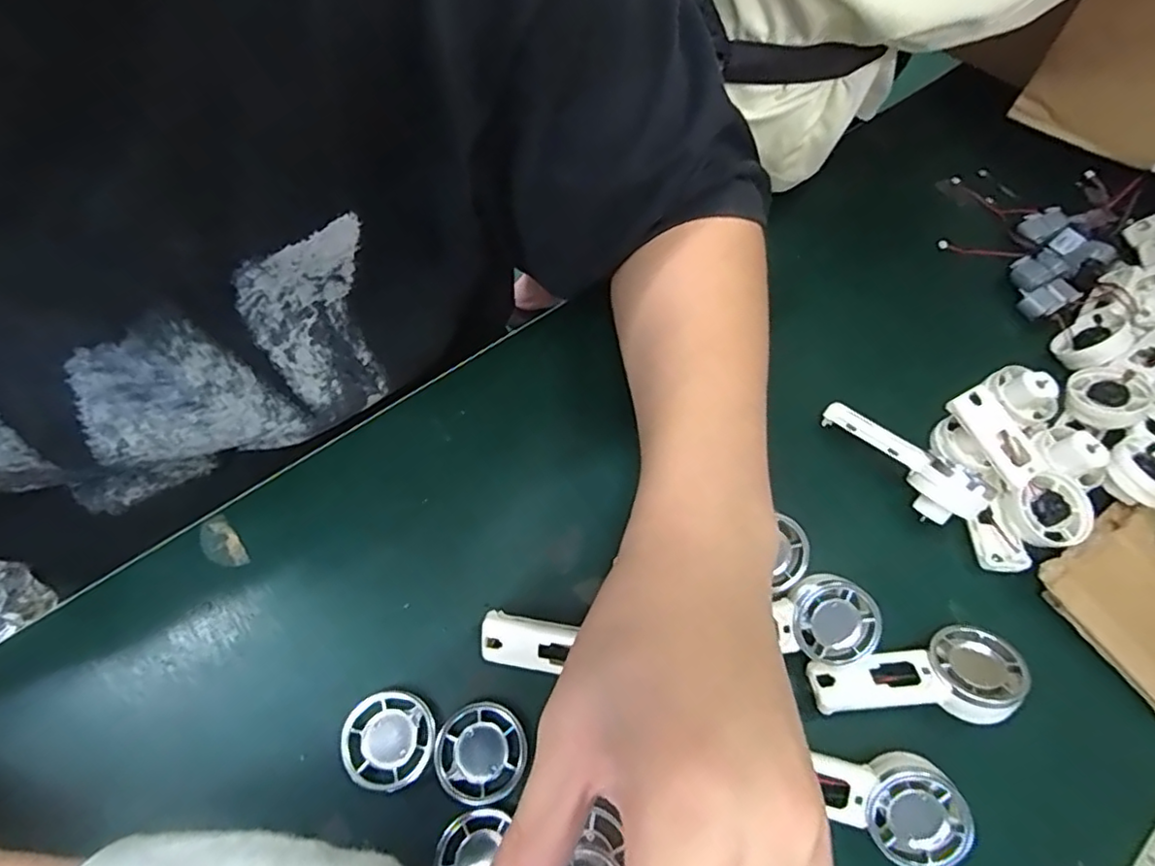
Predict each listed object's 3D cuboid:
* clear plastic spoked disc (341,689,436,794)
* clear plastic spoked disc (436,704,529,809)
[{"bbox_3d":[-0.082,0.133,0.268,0.038,0.010,0.038,3,65,-6],"label":"clear plastic spoked disc"},{"bbox_3d":[-0.042,0.138,0.266,0.037,0.004,0.038,3,65,-6],"label":"clear plastic spoked disc"}]

